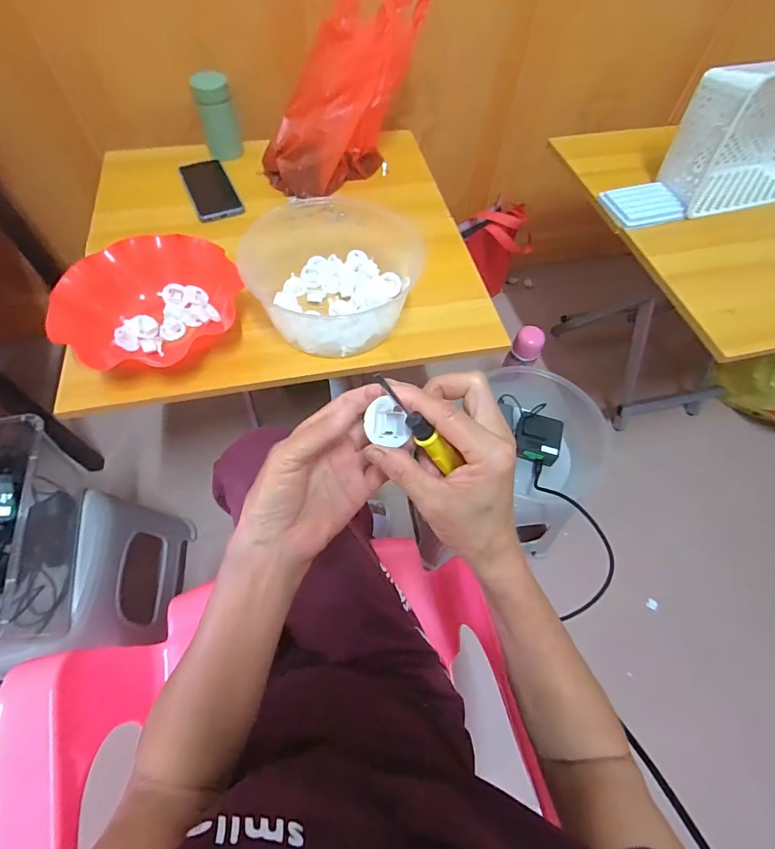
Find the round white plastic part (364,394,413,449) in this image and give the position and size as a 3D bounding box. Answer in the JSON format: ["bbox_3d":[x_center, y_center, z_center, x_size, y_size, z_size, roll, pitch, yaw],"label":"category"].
[{"bbox_3d":[-0.001,0.000,0.269,0.026,0.012,0.030,-37,108,-14],"label":"round white plastic part"}]

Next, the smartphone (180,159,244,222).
[{"bbox_3d":[-0.309,-0.411,0.735,0.075,0.008,0.152,-21,67,-18],"label":"smartphone"}]

